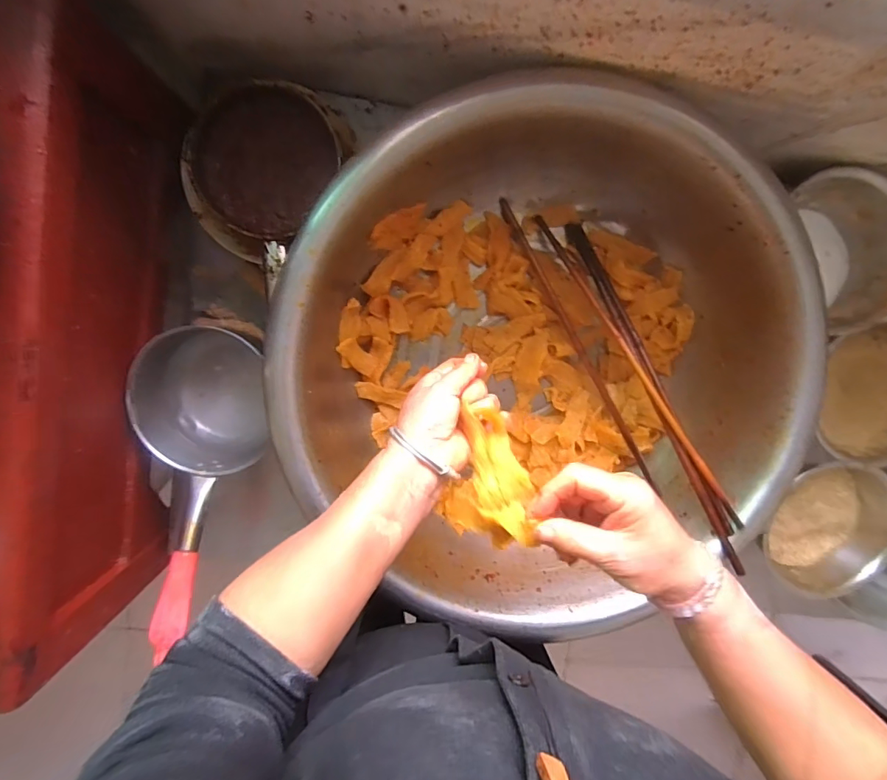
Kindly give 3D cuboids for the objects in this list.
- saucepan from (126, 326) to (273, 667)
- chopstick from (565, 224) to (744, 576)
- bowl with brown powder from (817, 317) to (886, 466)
[{"bbox_3d":[-0.281,0.098,0.553,0.119,0.137,0.345,-1,71,-6],"label":"saucepan"},{"bbox_3d":[0.236,-0.009,0.554,0.015,0.016,0.436,-20,76,-3],"label":"chopstick"},{"bbox_3d":[0.547,-0.001,0.631,0.165,0.073,0.183,-3,98,-6],"label":"bowl with brown powder"}]

